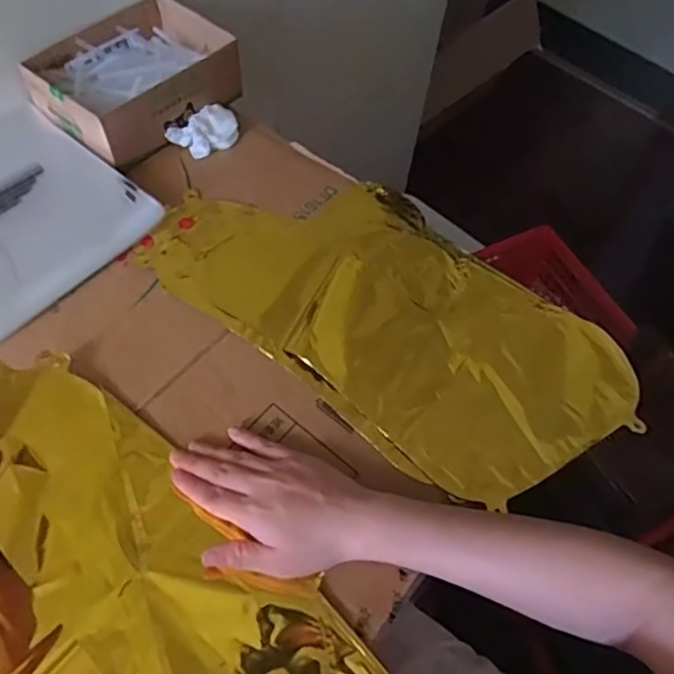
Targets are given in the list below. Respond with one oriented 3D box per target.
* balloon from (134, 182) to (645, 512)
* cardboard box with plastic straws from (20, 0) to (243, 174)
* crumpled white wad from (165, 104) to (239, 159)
[{"bbox_3d":[0.049,-0.030,0.558,0.422,0.019,0.220,35,60,14],"label":"balloon"},{"bbox_3d":[-0.206,-0.270,0.643,0.136,0.054,0.190,36,62,18],"label":"cardboard box with plastic straws"},{"bbox_3d":[-0.136,-0.212,0.646,0.049,0.026,0.065,34,61,17],"label":"crumpled white wad"}]

